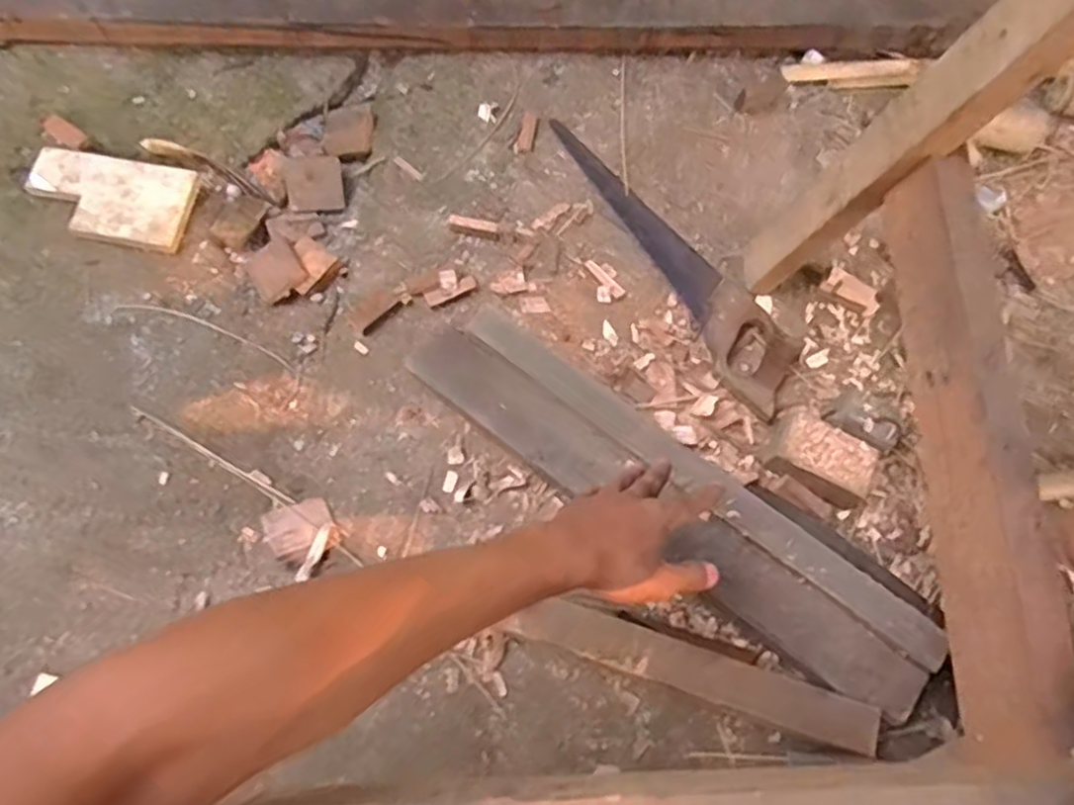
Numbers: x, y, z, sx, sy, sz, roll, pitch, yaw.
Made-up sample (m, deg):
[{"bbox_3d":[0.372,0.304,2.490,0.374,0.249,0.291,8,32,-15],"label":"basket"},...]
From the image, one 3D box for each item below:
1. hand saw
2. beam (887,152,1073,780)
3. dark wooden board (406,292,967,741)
[{"bbox_3d":[0.168,-0.176,0.813,0.096,0.020,0.419,-26,73,-11],"label":"hand saw"},{"bbox_3d":[0.325,0.016,0.535,0.048,0.062,0.434,4,71,-5],"label":"beam"},{"bbox_3d":[0.126,0.091,0.682,0.544,0.034,0.108,36,73,10],"label":"dark wooden board"}]

